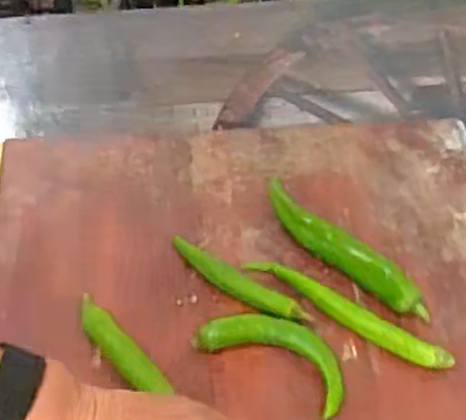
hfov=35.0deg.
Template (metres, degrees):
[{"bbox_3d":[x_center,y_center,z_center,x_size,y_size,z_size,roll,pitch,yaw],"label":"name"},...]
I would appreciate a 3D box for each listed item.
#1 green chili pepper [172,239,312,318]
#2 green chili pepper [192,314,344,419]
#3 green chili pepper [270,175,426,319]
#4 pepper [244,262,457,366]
[{"bbox_3d":[0.002,0.052,0.528,0.113,0.012,0.019,29,54,19],"label":"green chili pepper"},{"bbox_3d":[0.030,0.096,0.504,0.104,0.017,0.046,25,52,16],"label":"green chili pepper"},{"bbox_3d":[0.077,0.029,0.554,0.028,0.024,0.159,-33,59,-28],"label":"green chili pepper"},{"bbox_3d":[0.078,0.069,0.518,0.154,0.022,0.018,30,54,20],"label":"pepper"}]

